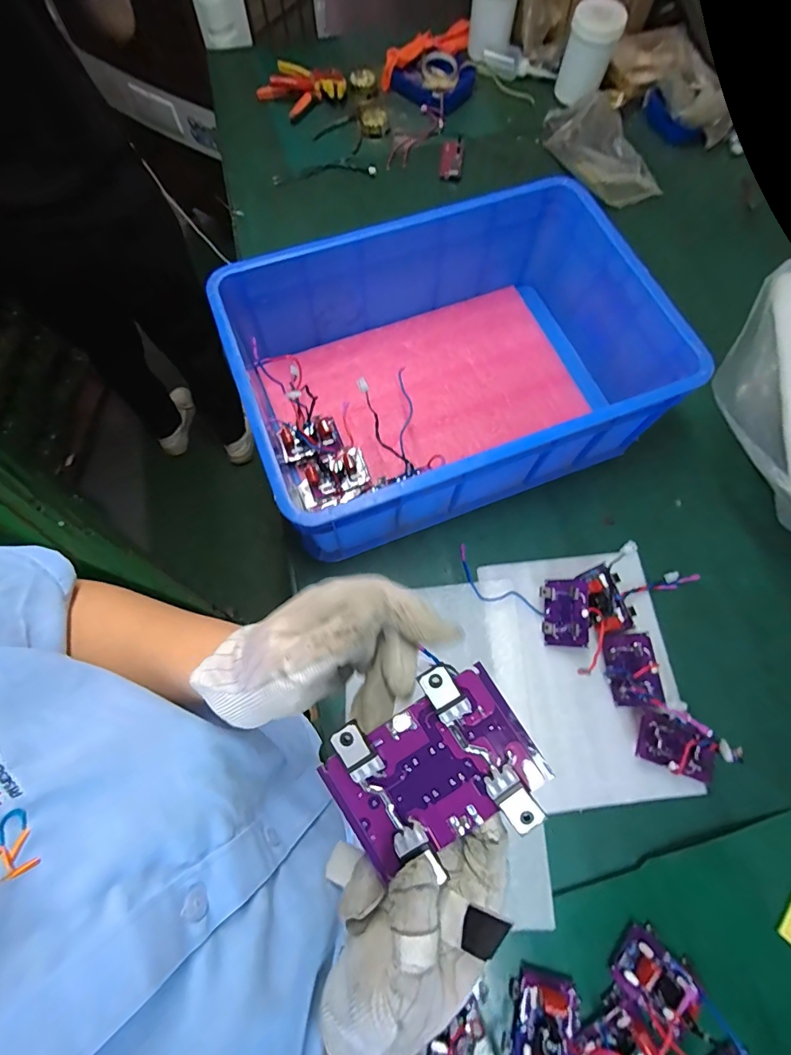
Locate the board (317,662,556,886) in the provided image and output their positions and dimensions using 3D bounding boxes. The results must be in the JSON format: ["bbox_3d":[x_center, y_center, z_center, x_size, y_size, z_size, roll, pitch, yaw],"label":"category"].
[{"bbox_3d":[0.018,0.119,0.217,0.096,0.009,0.079,-34,84,1],"label":"board"}]

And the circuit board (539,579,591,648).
[{"bbox_3d":[0.247,0.123,0.654,0.063,0.018,0.096,-6,68,29],"label":"circuit board"}]

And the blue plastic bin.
[{"bbox_3d":[0.083,-0.251,0.710,0.603,0.202,0.418,-21,72,-7],"label":"blue plastic bin"}]

